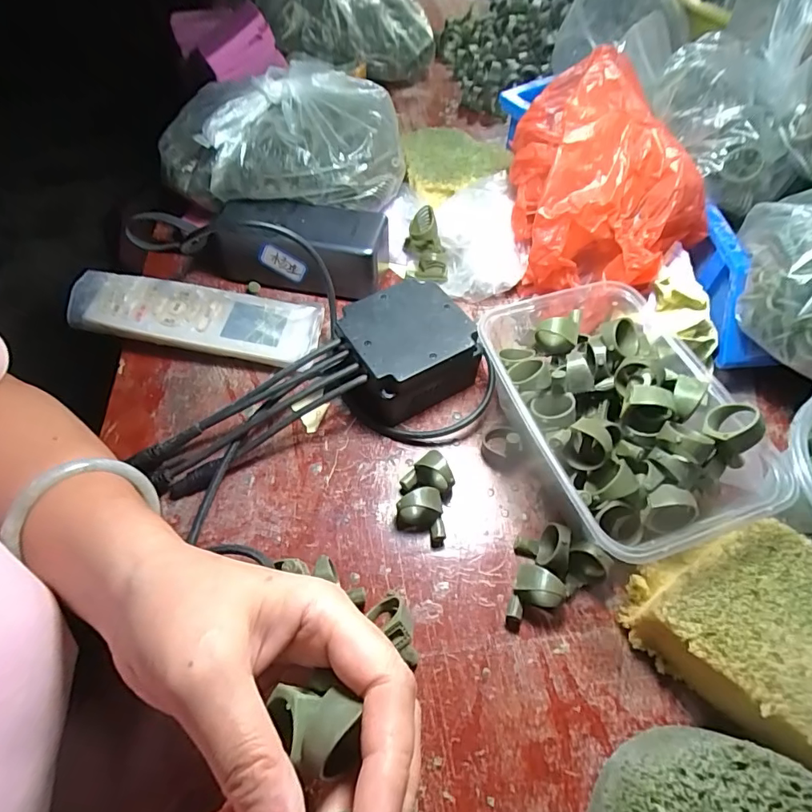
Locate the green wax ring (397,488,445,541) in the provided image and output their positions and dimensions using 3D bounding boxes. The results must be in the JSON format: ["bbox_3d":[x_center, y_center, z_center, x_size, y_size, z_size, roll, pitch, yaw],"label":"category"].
[{"bbox_3d":[0.009,0.064,0.279,0.026,0.025,0.025,-1,56,1],"label":"green wax ring"}]

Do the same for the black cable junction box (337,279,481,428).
[{"bbox_3d":[-0.002,-0.033,0.328,0.092,0.051,0.081,-34,61,-20],"label":"black cable junction box"}]

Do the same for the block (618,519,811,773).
[{"bbox_3d":[0.185,0.118,0.231,0.093,0.043,0.131,-39,63,-22],"label":"block"}]

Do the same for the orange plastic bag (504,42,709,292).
[{"bbox_3d":[0.141,-0.151,0.337,0.118,0.118,0.131,3,56,3],"label":"orange plastic bag"}]

